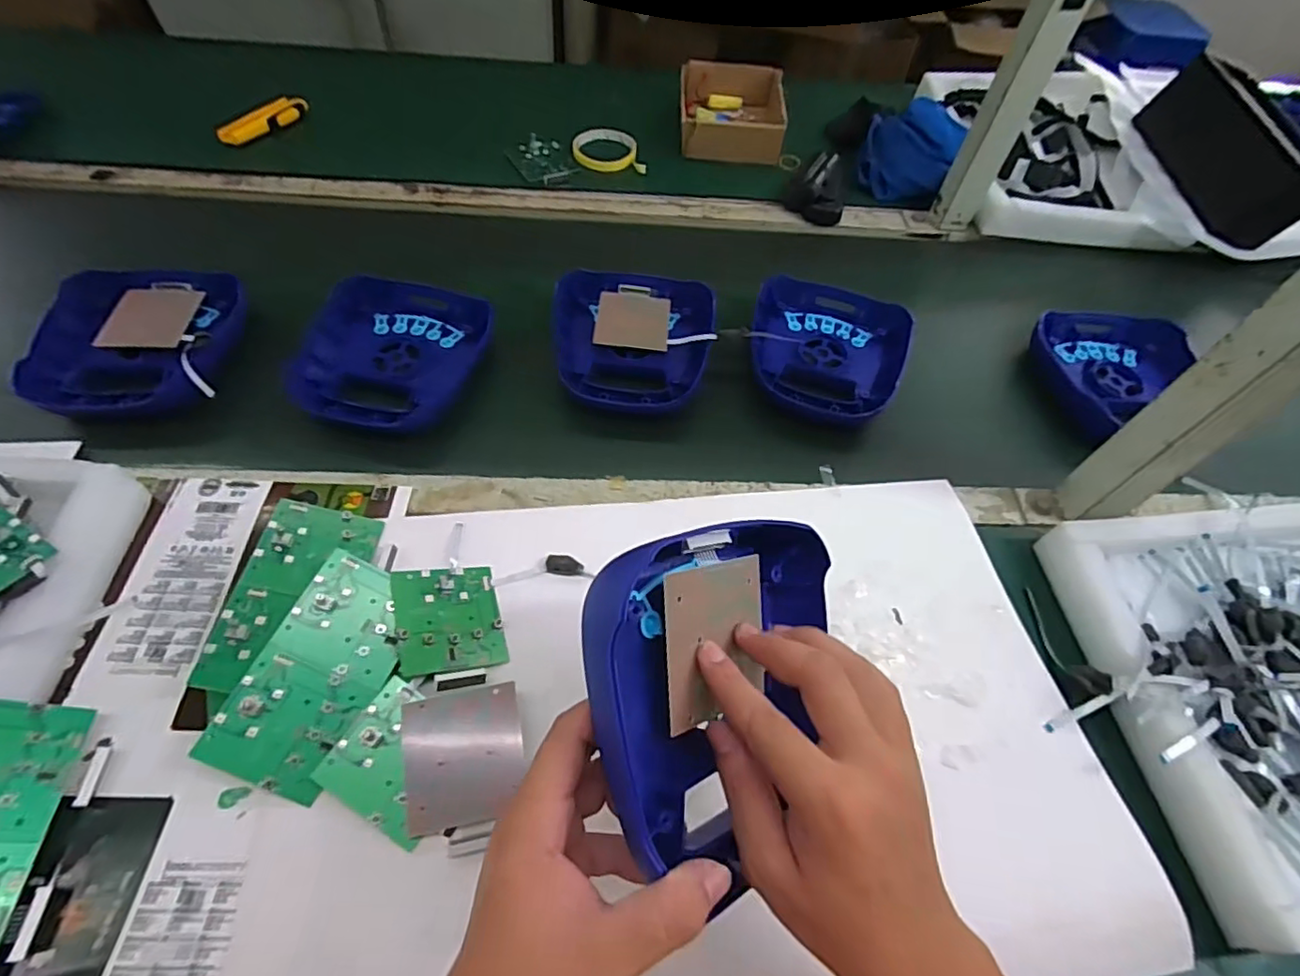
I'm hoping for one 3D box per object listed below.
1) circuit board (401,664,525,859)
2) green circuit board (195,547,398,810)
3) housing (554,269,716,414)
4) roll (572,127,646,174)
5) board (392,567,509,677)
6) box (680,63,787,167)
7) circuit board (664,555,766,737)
[{"bbox_3d":[-0.121,0.174,0.398,0.074,0.014,0.107,-7,57,-10],"label":"circuit board"},{"bbox_3d":[-0.222,0.122,0.417,0.076,0.011,0.149,29,62,-10],"label":"green circuit board"},{"bbox_3d":[-0.018,-0.156,0.630,0.160,0.039,0.183,4,56,-2],"label":"housing"},{"bbox_3d":[-0.056,-0.470,0.854,0.101,0.017,0.101,2,56,-3],"label":"roll"},{"bbox_3d":[-0.146,0.095,0.450,0.073,0.006,0.078,-1,57,-30],"label":"board"},{"bbox_3d":[0.117,-0.541,0.879,0.148,0.054,0.177,7,56,0],"label":"box"},{"bbox_3d":[0.036,0.079,0.321,0.074,0.004,0.077,-5,90,-41],"label":"circuit board"}]

